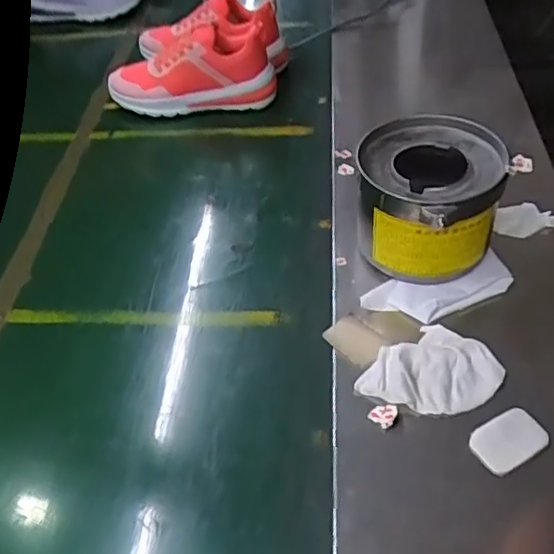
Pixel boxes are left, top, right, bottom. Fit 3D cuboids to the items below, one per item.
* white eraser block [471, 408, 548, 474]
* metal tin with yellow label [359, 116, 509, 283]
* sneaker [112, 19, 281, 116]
[{"bbox_3d":[0.191,0.134,0.486,0.059,0.007,0.038,-25,50,-17],"label":"white eraser block"},{"bbox_3d":[0.152,-0.073,0.609,0.134,0.121,0.144,-3,47,4],"label":"metal tin with yellow label"},{"bbox_3d":[-0.128,-0.308,0.886,0.243,0.123,0.080,-2,47,3],"label":"sneaker"}]

